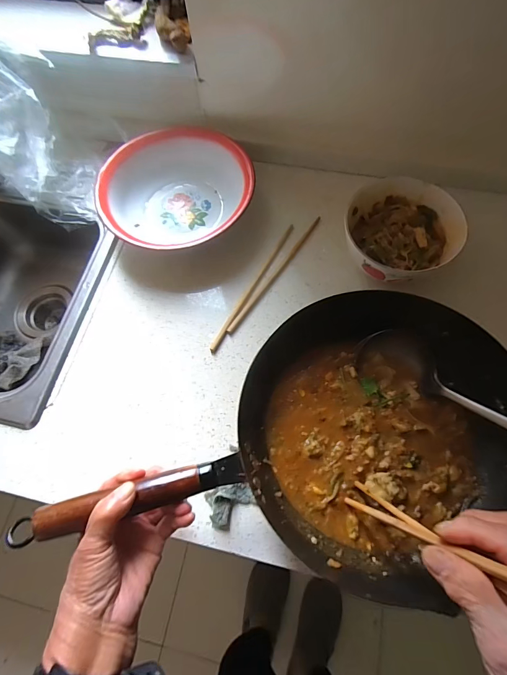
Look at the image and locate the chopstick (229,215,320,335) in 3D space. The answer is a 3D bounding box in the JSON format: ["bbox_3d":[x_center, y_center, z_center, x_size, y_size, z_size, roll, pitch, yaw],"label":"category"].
[{"bbox_3d":[0.035,-0.096,0.541,0.010,0.008,0.230,33,71,16],"label":"chopstick"}]

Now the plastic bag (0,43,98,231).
[{"bbox_3d":[-0.331,-0.285,0.543,0.138,0.176,0.196,-38,72,-11],"label":"plastic bag"}]

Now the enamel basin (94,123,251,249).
[{"bbox_3d":[-0.118,-0.228,0.572,0.233,0.070,0.192,-2,65,2],"label":"enamel basin"}]

